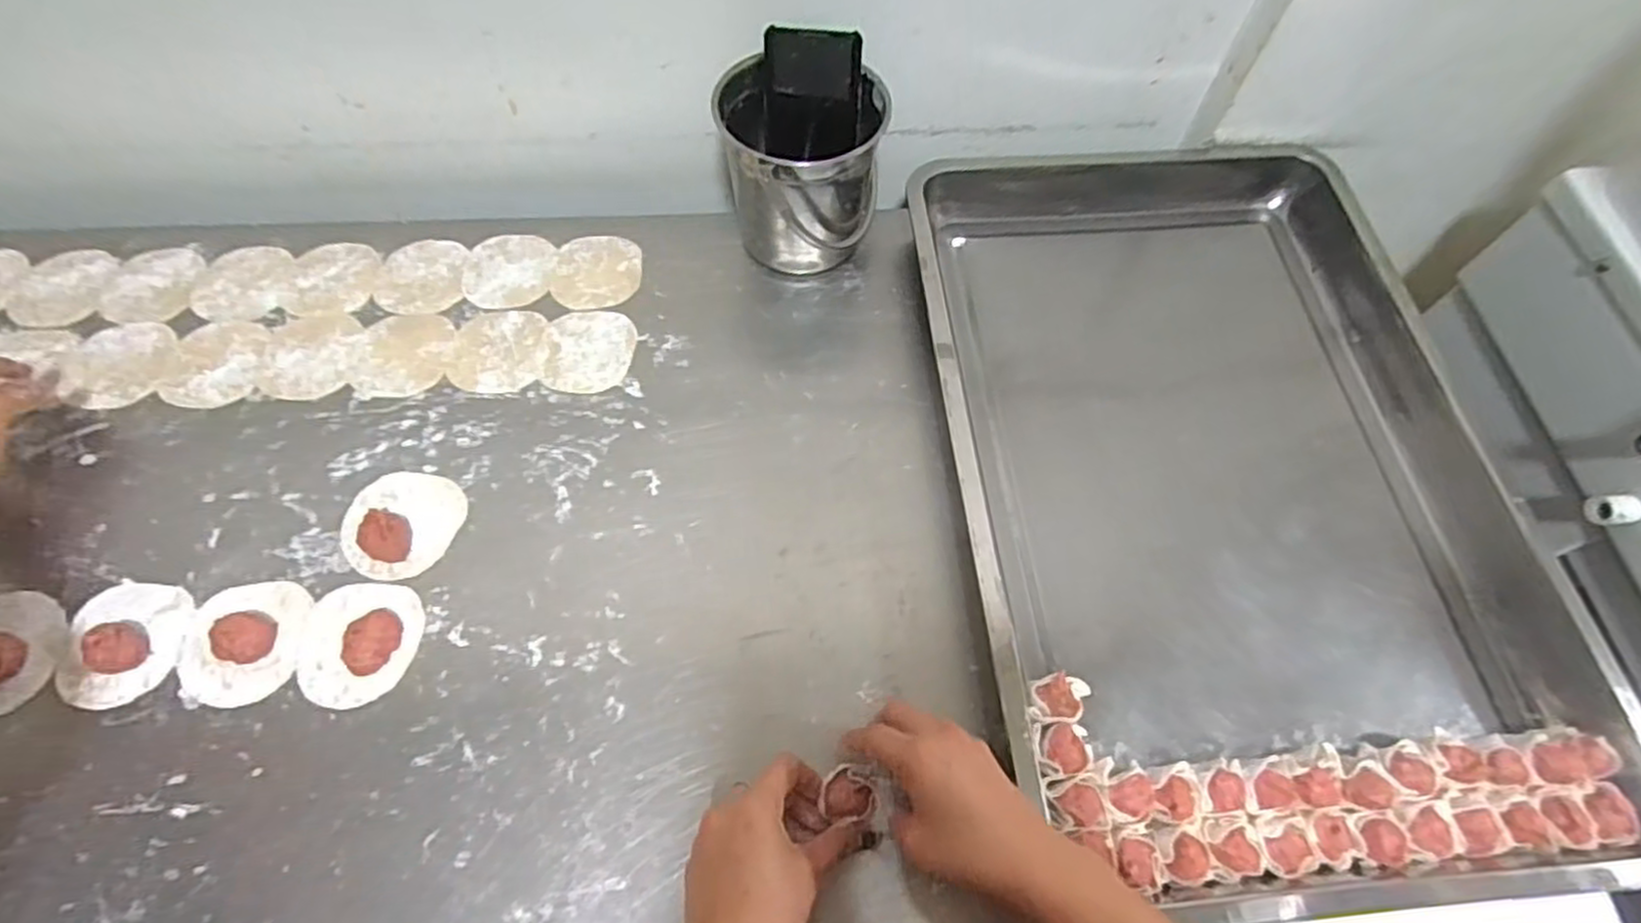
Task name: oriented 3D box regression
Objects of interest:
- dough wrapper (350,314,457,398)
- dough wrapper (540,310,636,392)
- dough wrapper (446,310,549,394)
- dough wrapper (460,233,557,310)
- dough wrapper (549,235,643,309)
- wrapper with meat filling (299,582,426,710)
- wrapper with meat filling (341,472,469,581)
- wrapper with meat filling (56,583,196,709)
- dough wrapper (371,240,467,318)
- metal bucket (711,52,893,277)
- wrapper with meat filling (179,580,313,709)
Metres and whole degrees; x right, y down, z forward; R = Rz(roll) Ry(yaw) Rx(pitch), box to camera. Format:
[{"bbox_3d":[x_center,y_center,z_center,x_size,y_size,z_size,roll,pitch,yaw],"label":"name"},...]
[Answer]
[{"bbox_3d":[-0.341,-0.088,0.611,0.074,0.004,0.080,3,63,-1],"label":"dough wrapper"},{"bbox_3d":[-0.191,-0.092,0.619,0.072,0.004,0.080,5,63,0],"label":"dough wrapper"},{"bbox_3d":[-0.266,-0.091,0.618,0.074,0.004,0.078,-1,63,-3],"label":"dough wrapper"},{"bbox_3d":[-0.273,-0.168,0.657,0.075,0.004,0.082,1,63,-2],"label":"dough wrapper"},{"bbox_3d":[-0.197,-0.168,0.658,0.074,0.004,0.081,1,63,-2],"label":"dough wrapper"},{"bbox_3d":[-0.312,0.121,0.505,0.075,0.016,0.083,0,63,-2],"label":"wrapper with meat filling"},{"bbox_3d":[-0.309,0.041,0.543,0.082,0.021,0.080,1,63,-2],"label":"wrapper with meat filling"},{"bbox_3d":[-0.472,0.118,0.500,0.075,0.026,0.084,1,63,-2],"label":"wrapper with meat filling"},{"bbox_3d":[-0.346,-0.162,0.650,0.073,0.004,0.081,-5,63,-5],"label":"dough wrapper"},{"bbox_3d":[-0.018,-0.247,0.635,0.123,0.131,0.118,1,63,-2],"label":"metal bucket"},{"bbox_3d":[-0.391,0.119,0.502,0.076,0.019,0.082,-1,63,-3],"label":"wrapper with meat filling"}]

